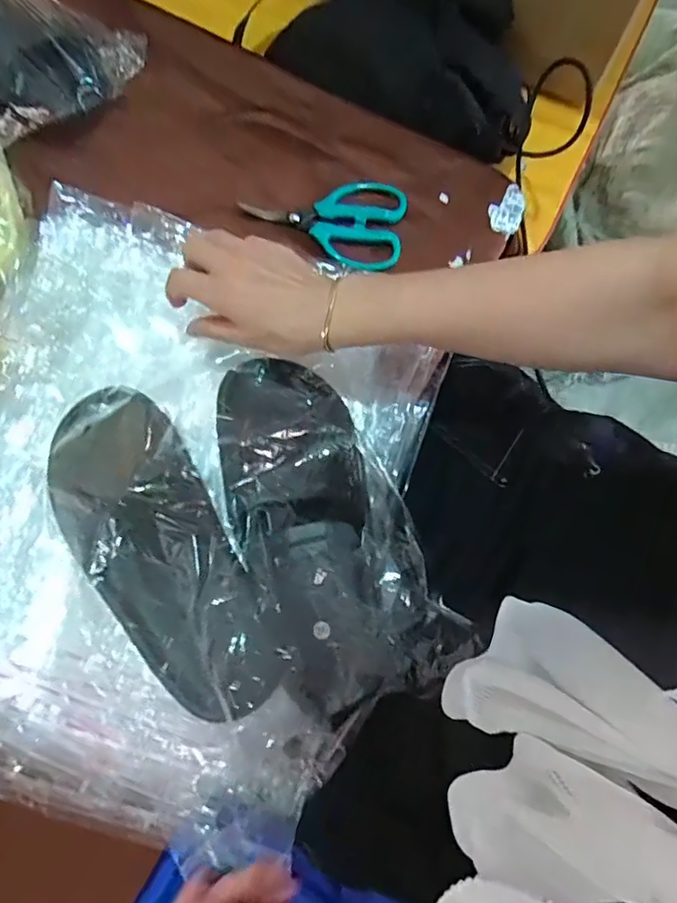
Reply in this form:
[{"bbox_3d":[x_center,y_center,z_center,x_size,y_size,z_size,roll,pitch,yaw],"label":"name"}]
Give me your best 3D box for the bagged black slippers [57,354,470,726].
[{"bbox_3d":[-0.062,0.056,0.403,0.208,0.074,0.296,-27,77,-5],"label":"bagged black slippers"}]

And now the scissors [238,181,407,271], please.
[{"bbox_3d":[-0.012,-0.217,0.515,0.147,0.024,0.082,17,77,5],"label":"scissors"}]

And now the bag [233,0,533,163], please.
[{"bbox_3d":[0.068,-0.400,0.536,0.278,0.075,0.131,27,79,7],"label":"bag"}]

